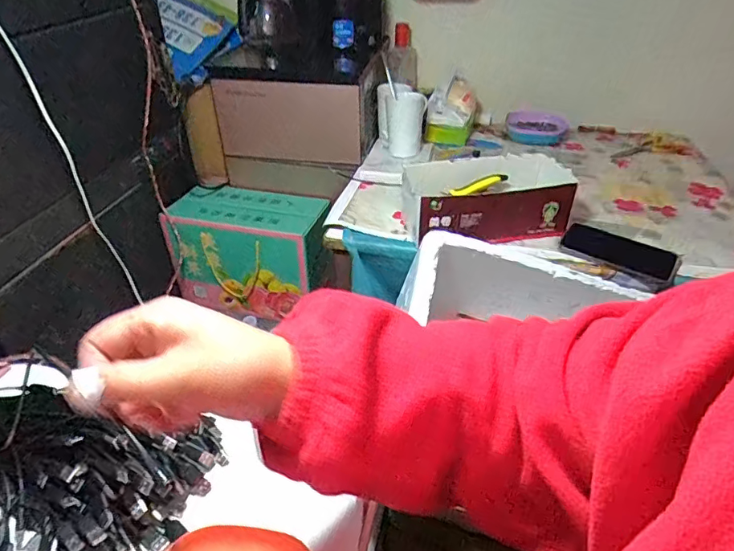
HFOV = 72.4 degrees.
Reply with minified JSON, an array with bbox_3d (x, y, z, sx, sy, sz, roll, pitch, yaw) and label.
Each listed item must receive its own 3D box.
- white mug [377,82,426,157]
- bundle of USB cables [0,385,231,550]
[{"bbox_3d":[0.072,-0.331,1.066,0.101,0.117,0.107,3,37,4],"label":"white mug"},{"bbox_3d":[-0.383,0.200,0.471,0.437,0.055,0.222,5,37,7],"label":"bundle of USB cables"}]

